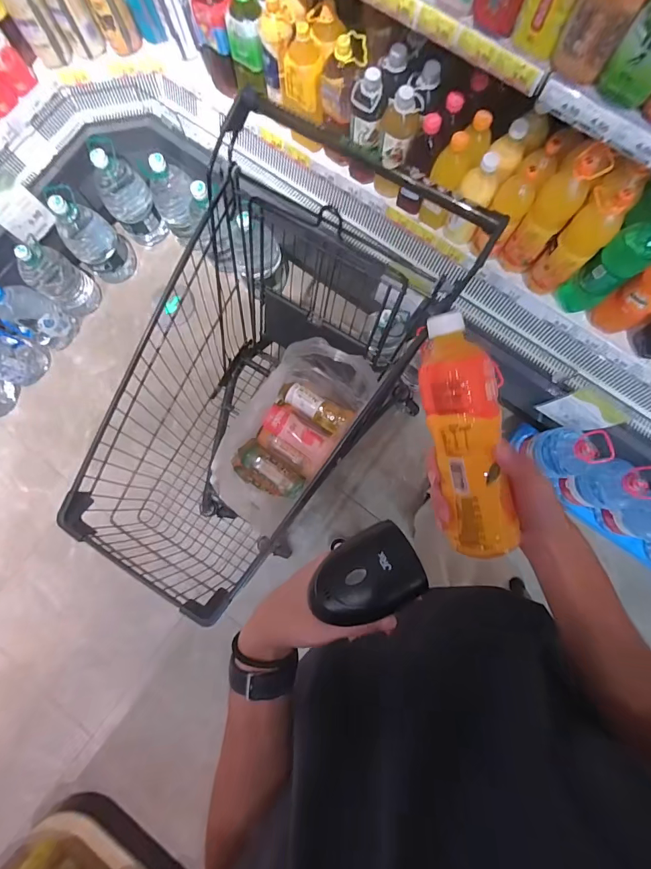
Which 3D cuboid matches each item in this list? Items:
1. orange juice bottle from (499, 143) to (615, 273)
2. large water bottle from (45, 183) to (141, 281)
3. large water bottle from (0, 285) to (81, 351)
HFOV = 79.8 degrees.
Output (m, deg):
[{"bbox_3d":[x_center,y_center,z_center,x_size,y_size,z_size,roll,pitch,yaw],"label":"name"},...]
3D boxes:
[{"bbox_3d":[0.554,-0.546,0.963,0.096,0.301,0.114,39,84,7],"label":"orange juice bottle"},{"bbox_3d":[-0.839,-0.707,1.401,0.147,0.318,0.182,44,84,7],"label":"large water bottle"},{"bbox_3d":[-1.080,-0.442,1.427,0.163,0.264,0.170,29,83,5],"label":"large water bottle"}]

